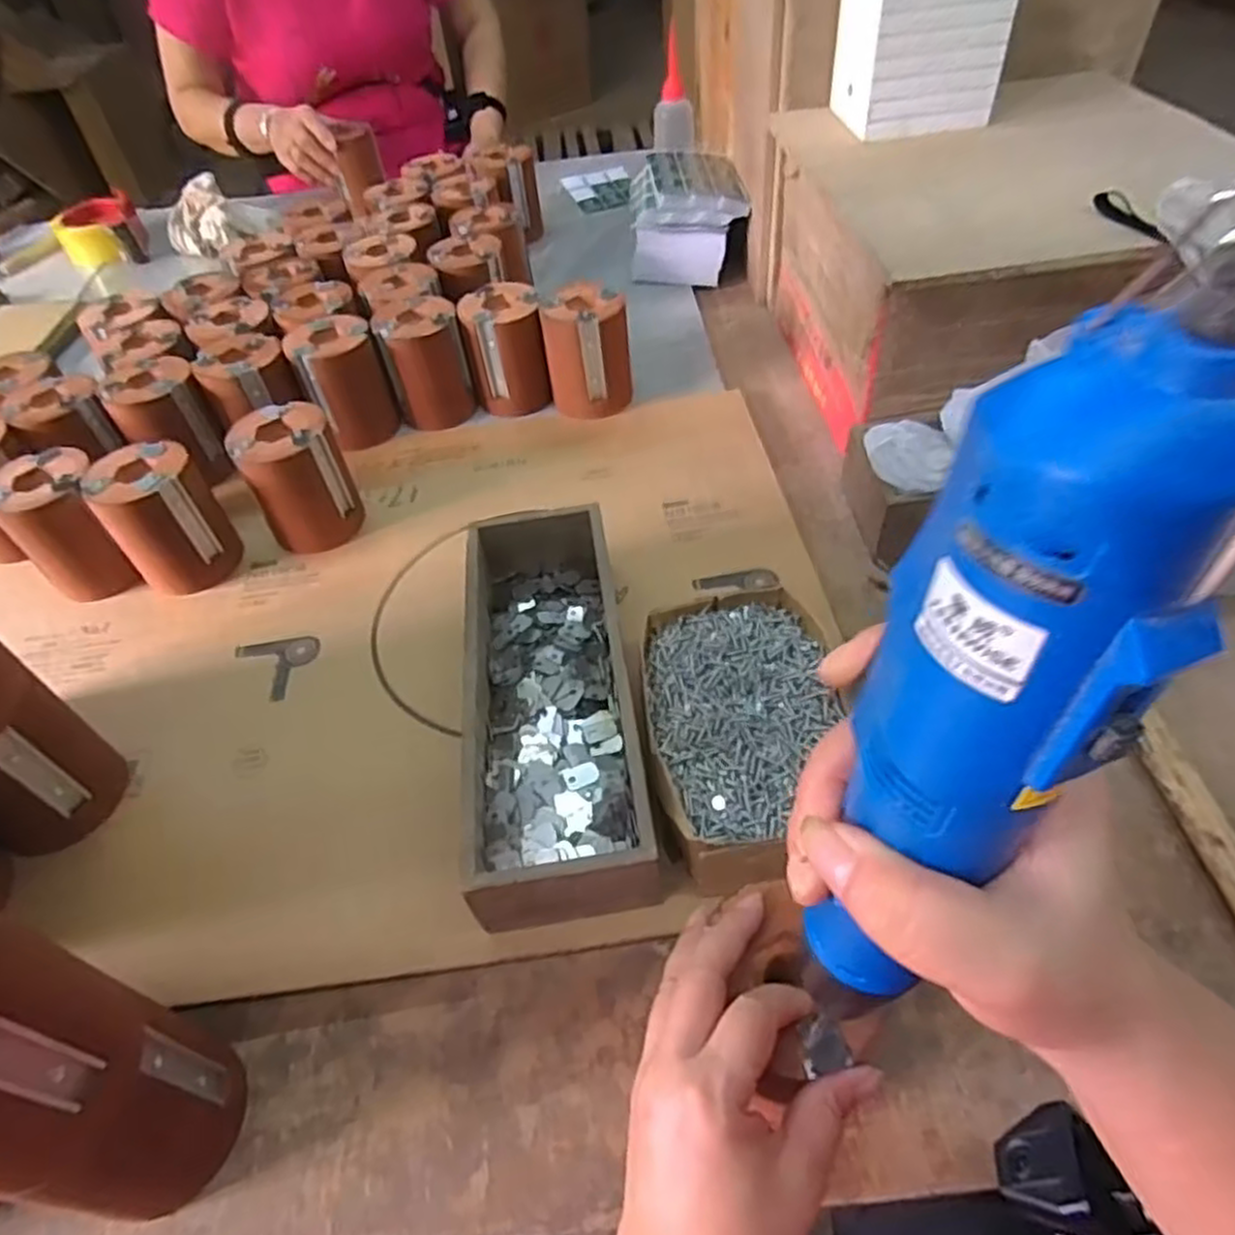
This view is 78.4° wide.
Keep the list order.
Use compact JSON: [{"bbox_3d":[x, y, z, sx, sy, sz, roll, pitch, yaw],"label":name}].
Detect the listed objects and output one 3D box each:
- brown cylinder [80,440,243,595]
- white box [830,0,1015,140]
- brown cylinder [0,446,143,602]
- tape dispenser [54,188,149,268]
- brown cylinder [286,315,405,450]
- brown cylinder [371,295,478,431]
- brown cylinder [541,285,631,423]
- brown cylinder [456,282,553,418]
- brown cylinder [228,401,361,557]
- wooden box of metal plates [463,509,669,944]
[{"bbox_3d":[-0.363,-0.080,0.609,0.074,0.099,0.075,-35,55,-22],"label":"brown cylinder"},{"bbox_3d":[0.247,-0.485,0.610,0.117,0.138,0.095,0,50,6],"label":"white box"},{"bbox_3d":[-0.439,-0.072,0.611,0.092,0.096,0.076,34,61,30],"label":"brown cylinder"},{"bbox_3d":[-0.730,-0.545,1.075,0.110,0.064,0.126,-31,53,-19],"label":"tape dispenser"},{"bbox_3d":[-0.261,-0.227,0.726,0.071,0.098,0.088,-23,51,-13],"label":"brown cylinder"},{"bbox_3d":[-0.184,-0.247,0.733,0.075,0.099,0.082,-14,50,-6],"label":"brown cylinder"},{"bbox_3d":[-0.027,-0.254,0.723,0.078,0.098,0.075,-7,49,0],"label":"brown cylinder"},{"bbox_3d":[-0.109,-0.261,0.739,0.074,0.098,0.075,-10,49,-3],"label":"brown cylinder"},{"bbox_3d":[-0.264,-0.117,0.633,0.074,0.097,0.076,-22,51,-12],"label":"brown cylinder"},{"bbox_3d":[-0.042,0.047,0.500,0.103,0.075,0.310,-9,49,-1],"label":"wooden box of metal plates"}]

